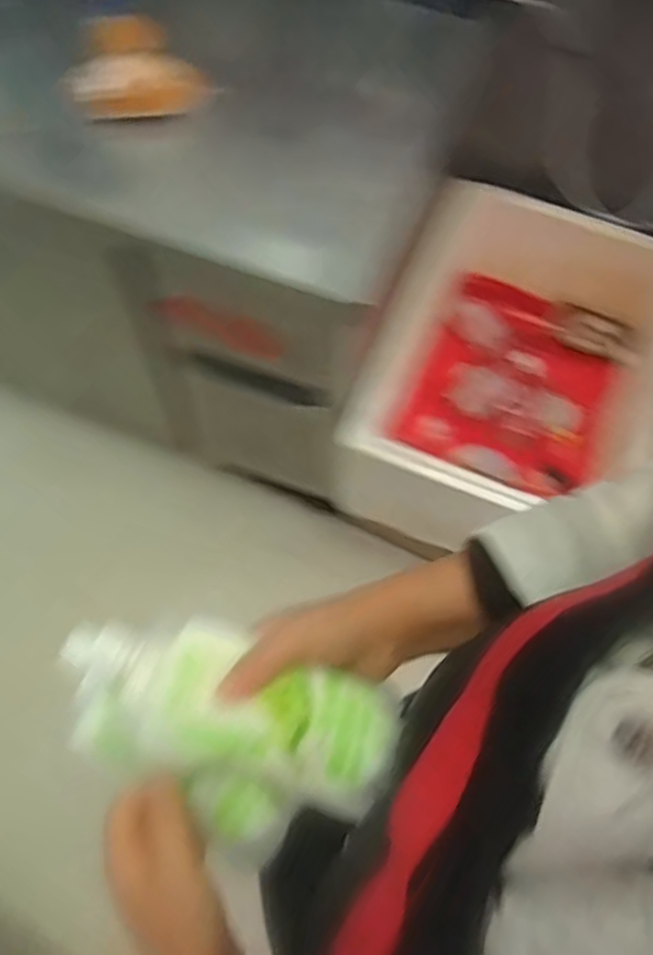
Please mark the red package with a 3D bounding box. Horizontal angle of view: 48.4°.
[{"bbox_3d":[0.372,-0.204,1.494,0.355,0.122,0.420,24,67,11],"label":"red package"}]

